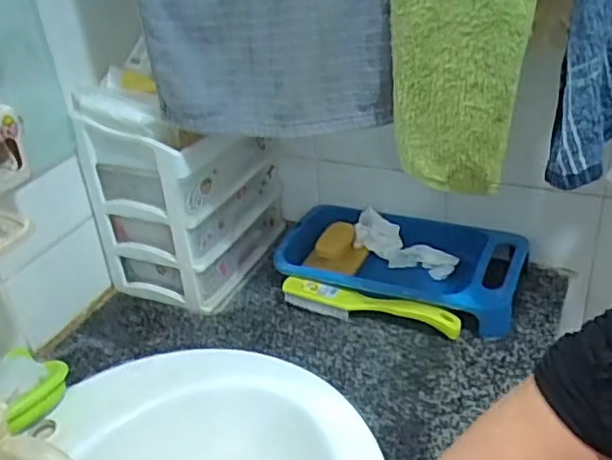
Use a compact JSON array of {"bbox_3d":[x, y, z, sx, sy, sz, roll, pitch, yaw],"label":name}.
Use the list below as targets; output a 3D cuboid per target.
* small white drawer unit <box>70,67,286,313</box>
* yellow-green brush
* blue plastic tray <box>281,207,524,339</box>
[{"bbox_3d":[-0.162,-0.077,0.914,0.170,0.290,0.224,10,34,25],"label":"small white drawer unit"},{"bbox_3d":[0.076,0.100,0.819,0.226,0.036,0.028,10,34,26],"label":"yellow-green brush"},{"bbox_3d":[0.125,0.049,0.885,0.315,0.060,0.189,12,35,28],"label":"blue plastic tray"}]

